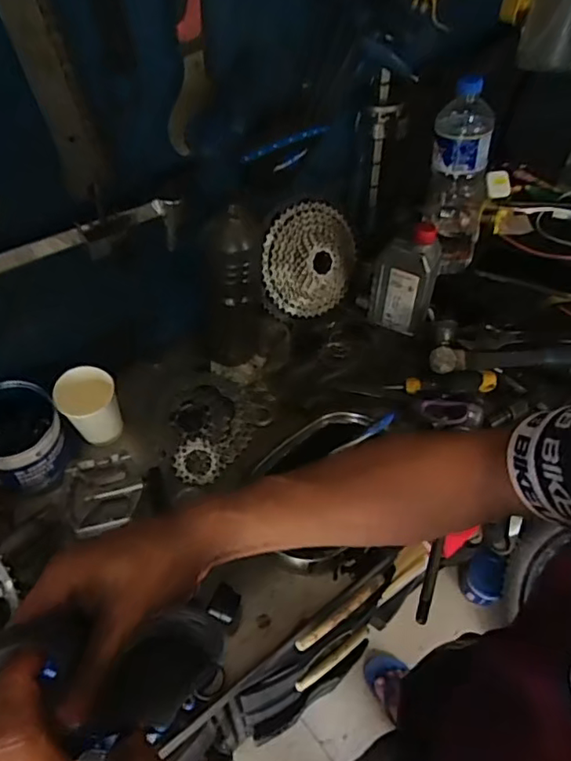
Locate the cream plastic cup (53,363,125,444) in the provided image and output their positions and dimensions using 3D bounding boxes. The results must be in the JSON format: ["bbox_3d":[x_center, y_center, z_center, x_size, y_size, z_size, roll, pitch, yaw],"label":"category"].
[{"bbox_3d":[-0.243,0.035,0.695,0.065,0.090,0.064,1,52,-2],"label":"cream plastic cup"}]

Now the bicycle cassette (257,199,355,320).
[{"bbox_3d":[0.044,-0.177,0.825,0.163,0.162,0.032,-12,22,-27],"label":"bicycle cassette"}]

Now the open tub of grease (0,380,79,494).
[{"bbox_3d":[-0.314,0.068,0.665,0.102,0.104,0.102,1,52,-2],"label":"open tub of grease"}]

